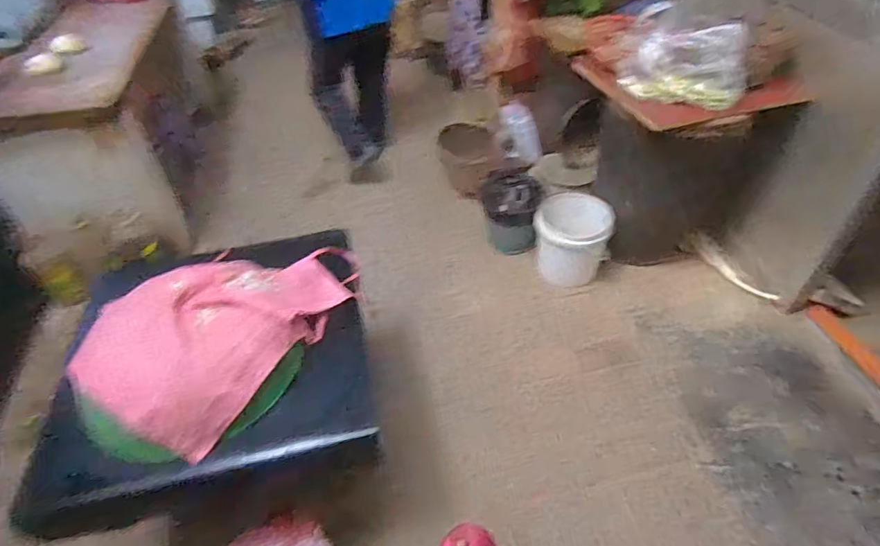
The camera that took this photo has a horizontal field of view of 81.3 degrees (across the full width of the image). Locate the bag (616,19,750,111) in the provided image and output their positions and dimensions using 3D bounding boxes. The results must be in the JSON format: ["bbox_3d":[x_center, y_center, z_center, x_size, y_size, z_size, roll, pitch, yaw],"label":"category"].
[{"bbox_3d":[0.758,-0.639,1.590,0.376,0.212,0.118,8,46,12],"label":"bag"}]

